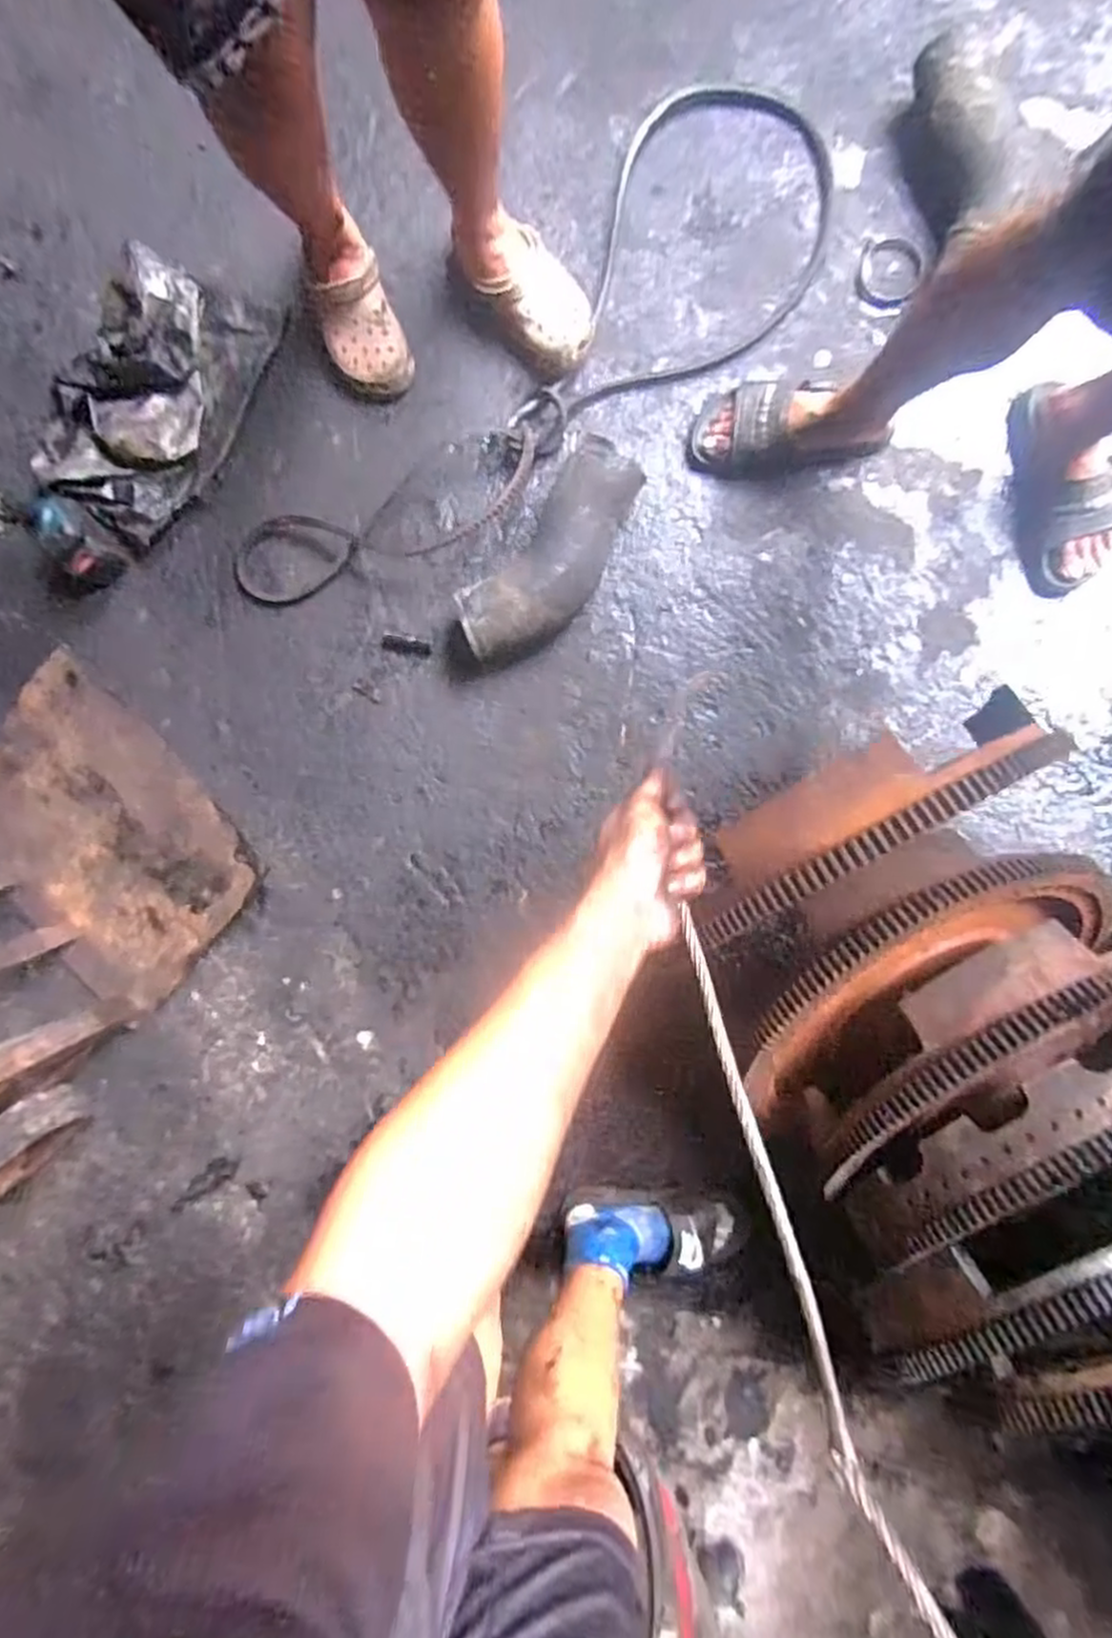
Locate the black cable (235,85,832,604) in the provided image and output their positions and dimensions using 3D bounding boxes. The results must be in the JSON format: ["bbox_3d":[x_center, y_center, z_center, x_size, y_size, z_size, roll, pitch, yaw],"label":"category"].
[{"bbox_3d":[-0.013,-0.657,1.130,1.031,0.043,0.355,-43,88,5],"label":"black cable"}]

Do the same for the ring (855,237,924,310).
[{"bbox_3d":[0.493,-0.806,1.079,0.092,0.008,0.110,12,90,21],"label":"ring"}]

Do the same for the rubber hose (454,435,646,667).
[{"bbox_3d":[-0.010,-0.393,1.101,0.147,0.102,0.367,34,95,3],"label":"rubber hose"}]

